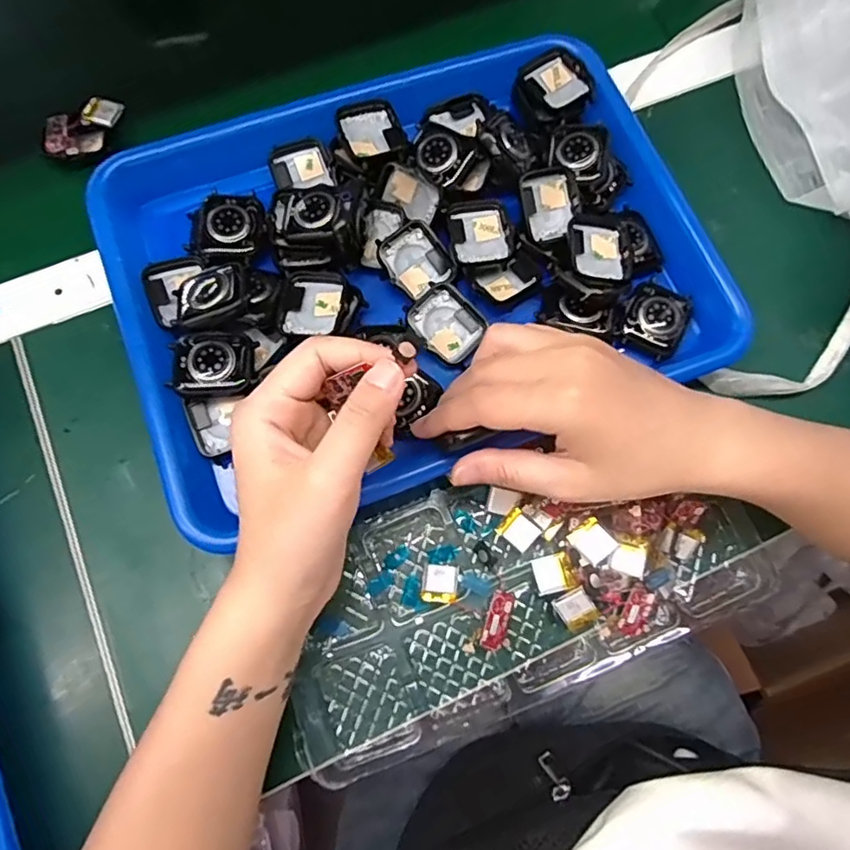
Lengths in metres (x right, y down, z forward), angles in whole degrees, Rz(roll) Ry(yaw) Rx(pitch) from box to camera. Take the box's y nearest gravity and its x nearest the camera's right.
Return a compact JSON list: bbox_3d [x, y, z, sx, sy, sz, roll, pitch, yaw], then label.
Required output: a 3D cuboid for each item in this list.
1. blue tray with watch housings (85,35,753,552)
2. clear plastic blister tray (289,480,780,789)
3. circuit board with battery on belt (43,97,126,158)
[{"bbox_3d":[-0.007,-0.097,0.341,0.326,0.044,0.251,-19,75,-6],"label":"blue tray with watch housings"},{"bbox_3d":[0.049,0.081,0.308,0.253,0.024,0.114,-21,75,-7],"label":"clear plastic blister tray"},{"bbox_3d":[-0.227,-0.198,0.386,0.055,0.011,0.034,-28,76,-8],"label":"circuit board with battery on belt"}]

